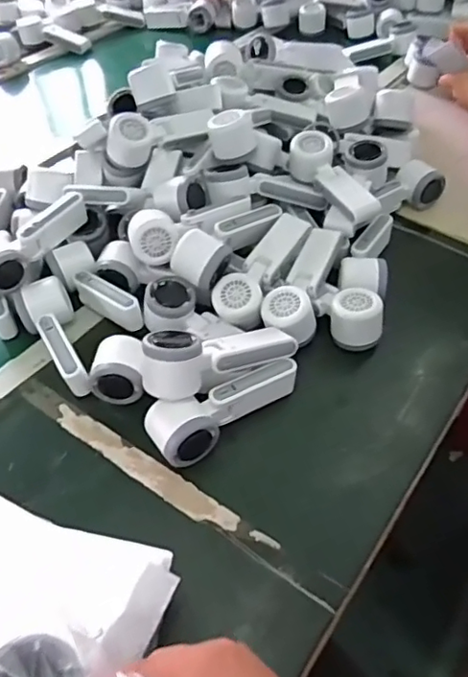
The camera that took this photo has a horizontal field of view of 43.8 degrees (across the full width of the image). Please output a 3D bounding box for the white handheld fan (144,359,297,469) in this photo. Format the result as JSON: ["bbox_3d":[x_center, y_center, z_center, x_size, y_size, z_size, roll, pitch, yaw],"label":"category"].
[{"bbox_3d":[-0.002,0.073,0.590,0.167,0.050,0.056,-21,50,-17],"label":"white handheld fan"}]

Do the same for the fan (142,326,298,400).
[{"bbox_3d":[-0.014,0.015,0.596,0.167,0.059,0.049,-12,47,-28],"label":"fan"}]

